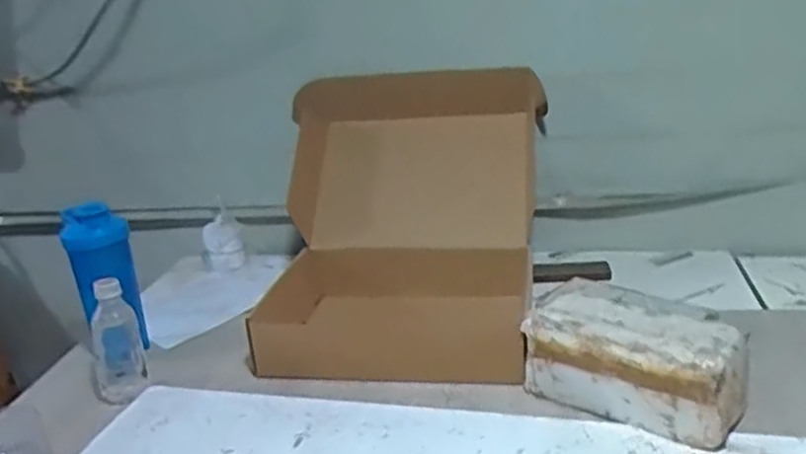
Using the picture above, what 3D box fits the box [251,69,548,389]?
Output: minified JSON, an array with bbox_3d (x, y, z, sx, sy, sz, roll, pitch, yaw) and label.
[{"bbox_3d":[0.007,-0.005,1.150,0.420,0.424,0.451,-4,19,1],"label":"box"}]

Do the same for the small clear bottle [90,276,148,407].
[{"bbox_3d":[-0.368,0.140,0.935,0.064,0.145,0.057,-13,21,-23],"label":"small clear bottle"}]

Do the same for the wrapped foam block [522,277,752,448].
[{"bbox_3d":[0.261,0.152,0.827,0.223,0.106,0.115,12,25,40],"label":"wrapped foam block"}]

